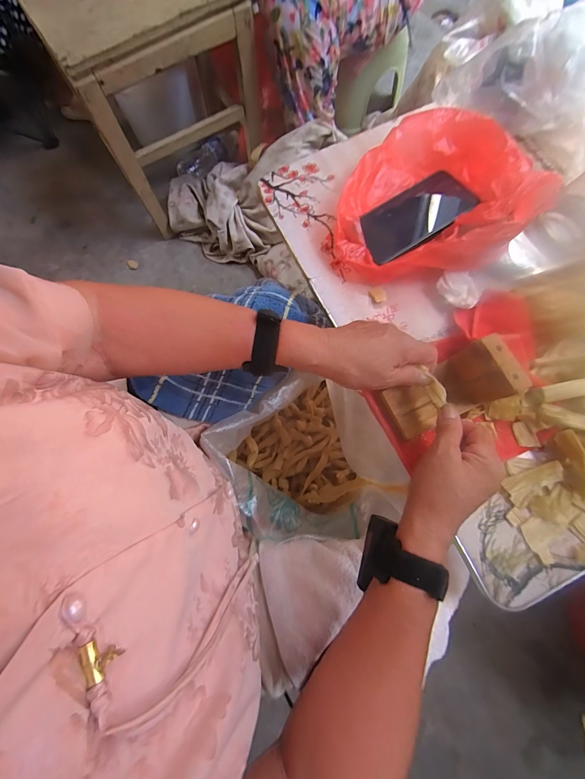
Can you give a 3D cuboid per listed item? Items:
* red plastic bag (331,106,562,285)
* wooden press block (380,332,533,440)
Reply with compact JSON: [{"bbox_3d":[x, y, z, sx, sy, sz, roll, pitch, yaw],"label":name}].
[{"bbox_3d":[0.172,-0.232,0.390,0.216,0.078,0.219,16,78,3],"label":"red plastic bag"},{"bbox_3d":[0.159,0.001,0.326,0.105,0.073,0.060,-25,79,-5],"label":"wooden press block"}]

